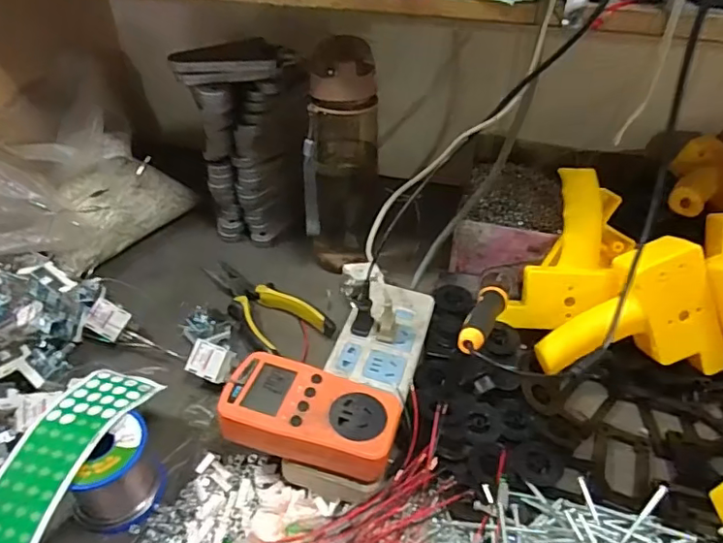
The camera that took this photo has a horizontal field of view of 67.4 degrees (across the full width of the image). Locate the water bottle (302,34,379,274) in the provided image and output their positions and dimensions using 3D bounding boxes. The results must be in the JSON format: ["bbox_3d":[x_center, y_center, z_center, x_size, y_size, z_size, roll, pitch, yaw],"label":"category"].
[{"bbox_3d":[-0.018,-0.108,0.573,0.074,0.237,0.074,20,42,21],"label":"water bottle"}]

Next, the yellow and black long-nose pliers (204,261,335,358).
[{"bbox_3d":[-0.111,0.031,0.576,0.070,0.023,0.176,-27,47,-31],"label":"yellow and black long-nose pliers"}]

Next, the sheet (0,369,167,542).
[{"bbox_3d":[-0.220,0.161,0.378,0.060,0.064,0.202,13,40,13],"label":"sheet"}]

